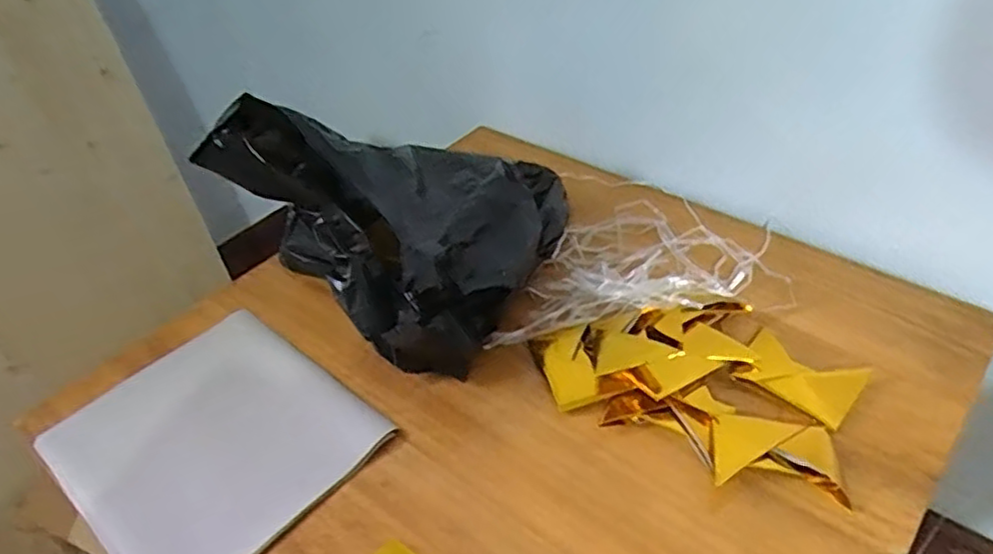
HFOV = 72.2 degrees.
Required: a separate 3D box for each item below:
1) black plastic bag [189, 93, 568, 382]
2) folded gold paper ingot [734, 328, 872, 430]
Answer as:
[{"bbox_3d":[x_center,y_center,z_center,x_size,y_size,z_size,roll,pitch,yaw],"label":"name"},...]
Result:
[{"bbox_3d":[-0.094,-0.088,0.726,0.297,0.183,0.300,22,49,27],"label":"black plastic bag"},{"bbox_3d":[0.272,0.085,0.608,0.097,0.017,0.066,24,49,28],"label":"folded gold paper ingot"}]

